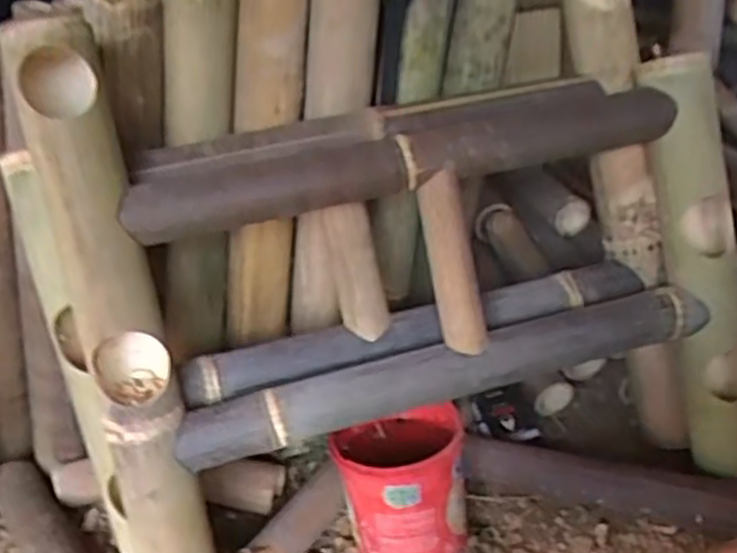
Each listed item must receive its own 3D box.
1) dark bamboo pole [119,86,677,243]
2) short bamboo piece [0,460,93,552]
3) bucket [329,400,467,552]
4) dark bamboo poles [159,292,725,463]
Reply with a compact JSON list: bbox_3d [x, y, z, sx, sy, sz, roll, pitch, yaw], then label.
[{"bbox_3d":[0.054,-0.122,0.805,0.597,0.058,0.080,-13,30,-12],"label":"dark bamboo pole"},{"bbox_3d":[-0.379,0.311,0.907,0.064,0.065,0.252,-26,35,-32],"label":"short bamboo piece"},{"bbox_3d":[0.040,0.227,0.856,0.145,0.146,0.131,-13,30,-12],"label":"bucket"},{"bbox_3d":[0.094,0.098,0.808,0.577,0.049,0.040,-13,30,-12],"label":"dark bamboo poles"}]

